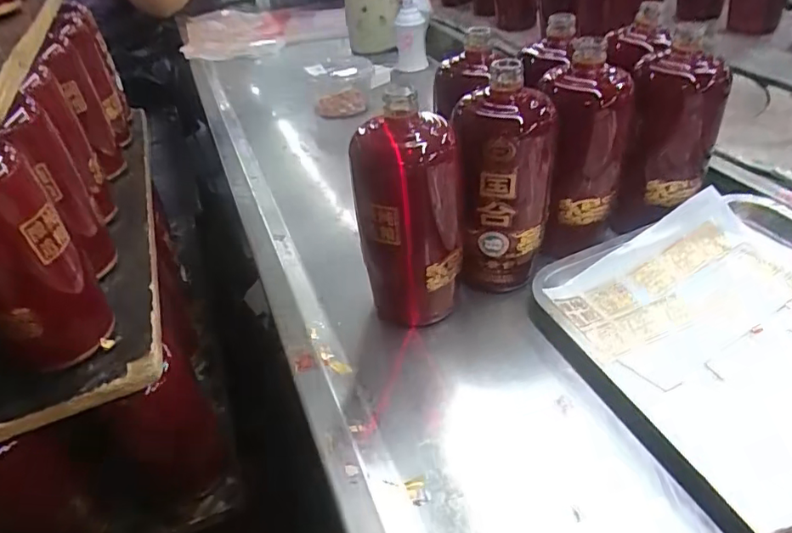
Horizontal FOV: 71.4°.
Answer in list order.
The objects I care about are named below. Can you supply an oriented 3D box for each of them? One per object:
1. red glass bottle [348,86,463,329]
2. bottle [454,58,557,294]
[{"bbox_3d":[0.010,-0.037,0.436,0.083,0.179,0.068,-3,37,5],"label":"red glass bottle"},{"bbox_3d":[0.091,-0.067,0.459,0.077,0.172,0.066,-4,37,4],"label":"bottle"}]

